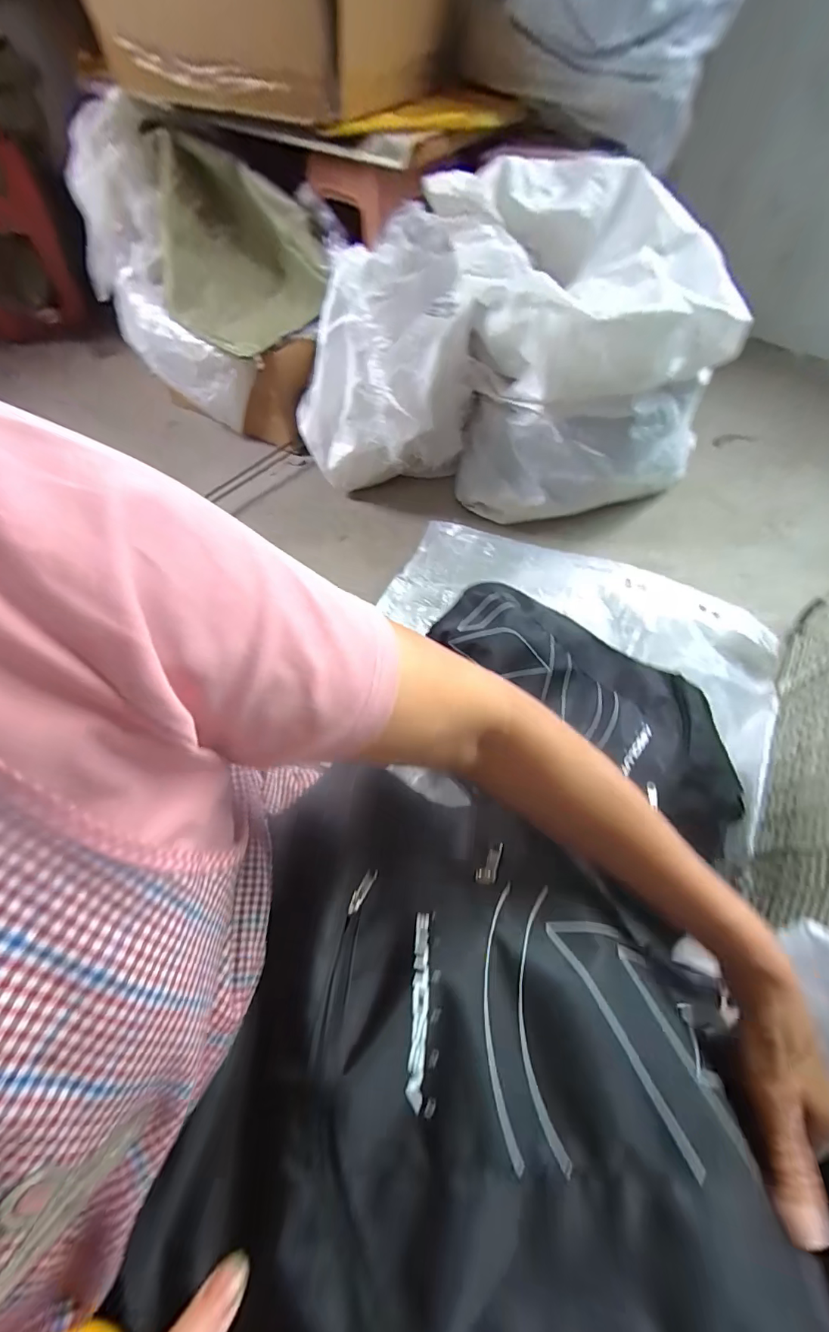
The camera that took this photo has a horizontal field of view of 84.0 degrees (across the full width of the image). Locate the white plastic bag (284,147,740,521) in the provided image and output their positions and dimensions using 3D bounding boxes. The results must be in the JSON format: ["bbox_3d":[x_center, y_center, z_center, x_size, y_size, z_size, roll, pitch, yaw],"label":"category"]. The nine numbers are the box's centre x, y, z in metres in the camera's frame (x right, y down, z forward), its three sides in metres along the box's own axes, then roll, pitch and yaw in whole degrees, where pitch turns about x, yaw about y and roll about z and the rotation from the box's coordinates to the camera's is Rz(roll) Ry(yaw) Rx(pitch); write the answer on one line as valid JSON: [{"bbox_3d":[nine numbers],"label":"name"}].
[{"bbox_3d":[0.204,-0.669,1.008,0.877,0.476,0.463,13,61,8],"label":"white plastic bag"}]

